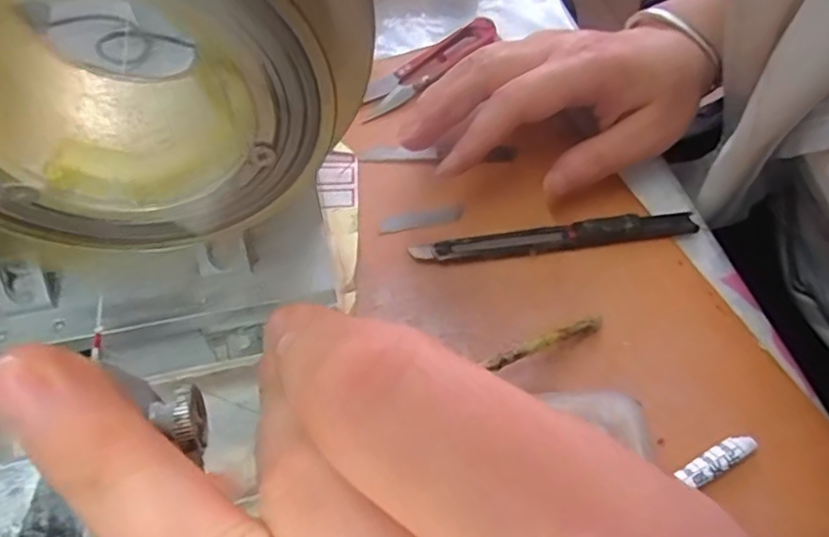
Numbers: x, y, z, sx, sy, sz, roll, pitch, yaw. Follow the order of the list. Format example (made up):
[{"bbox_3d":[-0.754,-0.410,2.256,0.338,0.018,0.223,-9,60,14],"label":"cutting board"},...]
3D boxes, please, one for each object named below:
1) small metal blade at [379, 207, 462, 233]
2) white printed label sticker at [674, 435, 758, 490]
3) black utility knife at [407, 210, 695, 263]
[{"bbox_3d":[0.003,-0.025,0.302,0.042,0.006,0.008,-15,59,-10],"label":"small metal blade"},{"bbox_3d":[0.117,0.074,0.235,0.033,0.005,0.010,-24,61,-15],"label":"white printed label sticker"},{"bbox_3d":[0.067,-0.015,0.289,0.135,0.010,0.012,-6,58,-4],"label":"black utility knife"}]

